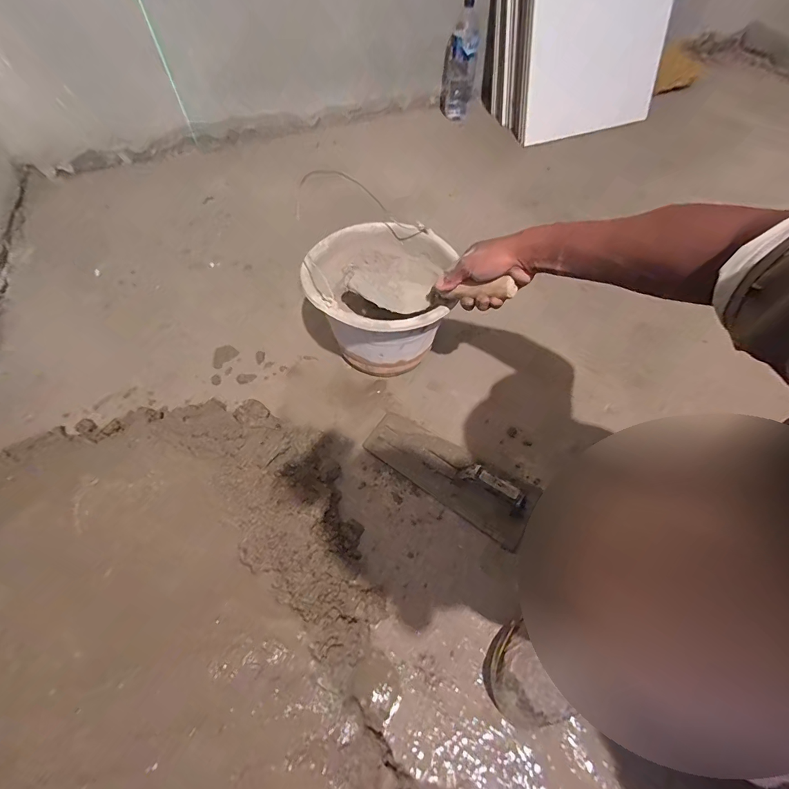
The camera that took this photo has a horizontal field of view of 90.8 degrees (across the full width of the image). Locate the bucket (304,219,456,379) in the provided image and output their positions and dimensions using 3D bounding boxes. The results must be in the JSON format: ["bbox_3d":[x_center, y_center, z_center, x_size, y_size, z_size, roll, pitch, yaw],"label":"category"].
[{"bbox_3d":[-0.032,-0.161,0.753,0.245,0.215,0.253,9,55,4],"label":"bucket"}]

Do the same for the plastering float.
[{"bbox_3d":[0.092,0.114,0.652,0.297,0.064,0.110,32,60,19],"label":"plastering float"}]

